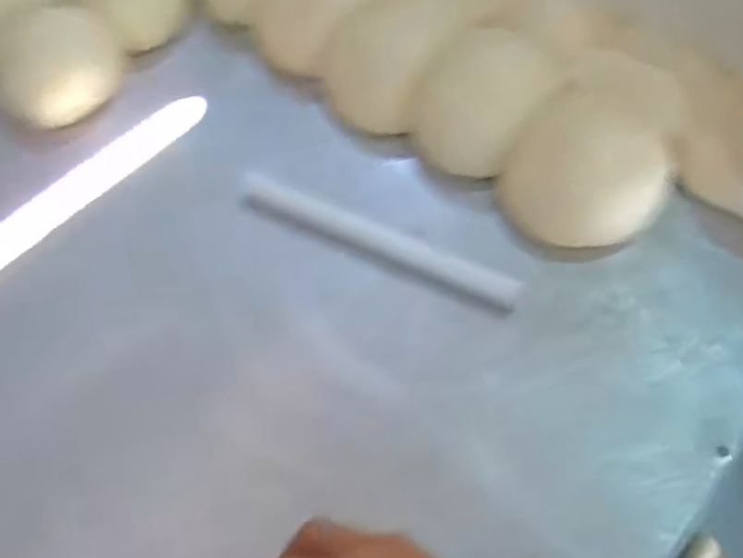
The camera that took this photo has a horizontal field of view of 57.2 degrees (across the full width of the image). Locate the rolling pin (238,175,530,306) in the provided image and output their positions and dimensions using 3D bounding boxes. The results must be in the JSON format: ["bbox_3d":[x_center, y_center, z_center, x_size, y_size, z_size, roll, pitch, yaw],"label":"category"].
[{"bbox_3d":[0.002,-0.037,0.570,0.254,0.014,0.022,25,64,15],"label":"rolling pin"}]

